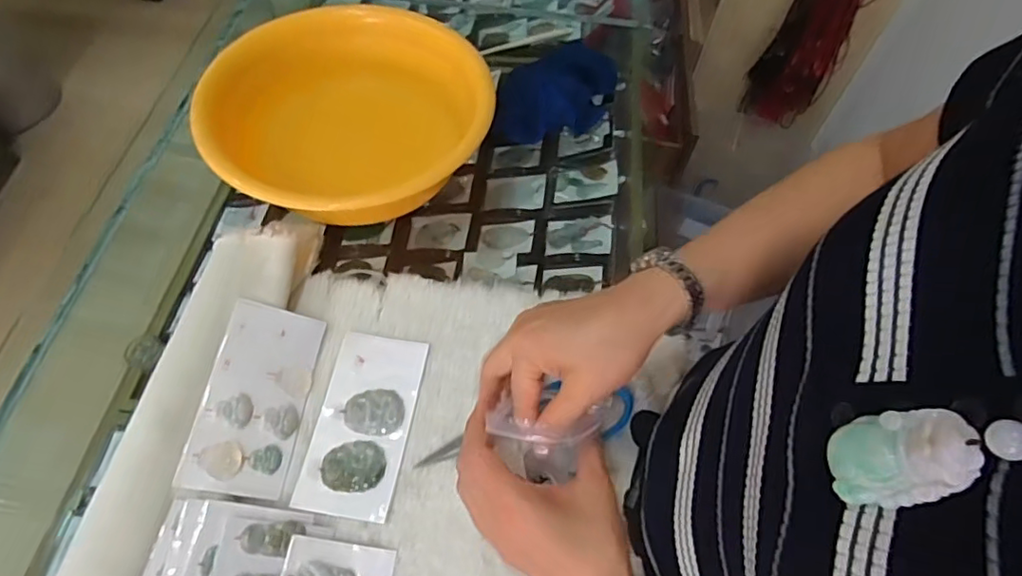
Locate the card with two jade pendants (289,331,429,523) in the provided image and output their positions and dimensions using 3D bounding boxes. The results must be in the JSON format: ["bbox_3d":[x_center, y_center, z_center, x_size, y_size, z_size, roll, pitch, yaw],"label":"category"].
[{"bbox_3d":[-0.125,0.111,0.494,0.077,0.008,0.155,8,58,3],"label":"card with two jade pendants"}]

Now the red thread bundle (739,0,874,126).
[{"bbox_3d":[0.622,-0.523,1.160,0.157,0.483,0.073,11,50,-4],"label":"red thread bundle"}]

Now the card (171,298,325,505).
[{"bbox_3d":[-0.211,0.089,0.483,0.076,0.007,0.153,19,61,-22],"label":"card"}]

